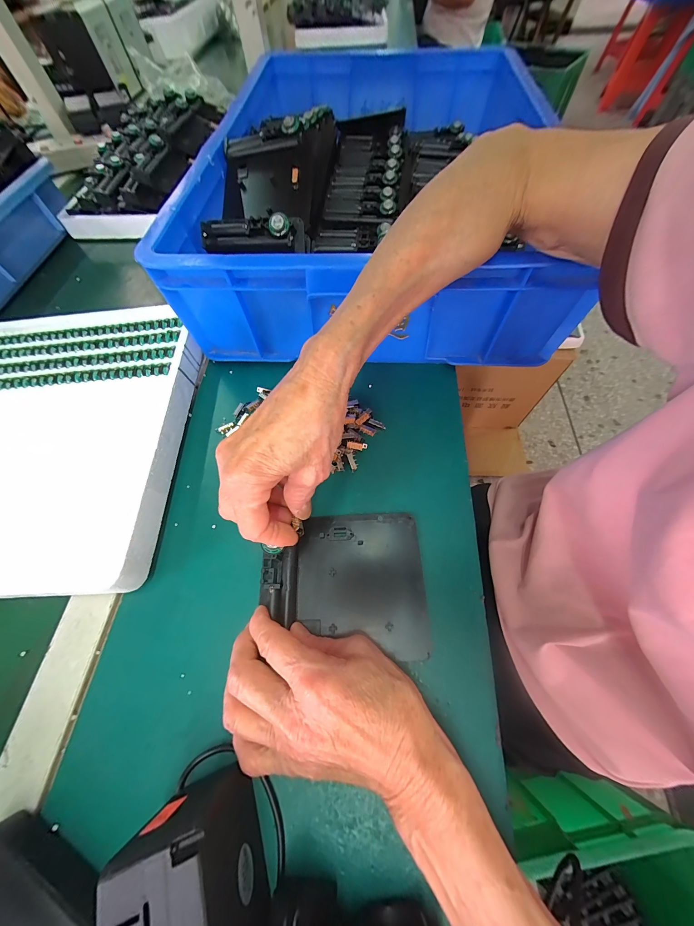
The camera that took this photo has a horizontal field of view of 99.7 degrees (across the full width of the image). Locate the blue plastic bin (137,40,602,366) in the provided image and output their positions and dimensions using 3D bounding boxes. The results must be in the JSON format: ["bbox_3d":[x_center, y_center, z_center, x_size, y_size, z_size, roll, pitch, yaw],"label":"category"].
[{"bbox_3d":[0.044,-0.403,0.409,0.407,0.125,0.608,2,64,0],"label":"blue plastic bin"}]

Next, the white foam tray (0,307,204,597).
[{"bbox_3d":[-0.318,-0.041,0.293,0.299,0.034,0.318,-1,64,-1],"label":"white foam tray"}]

